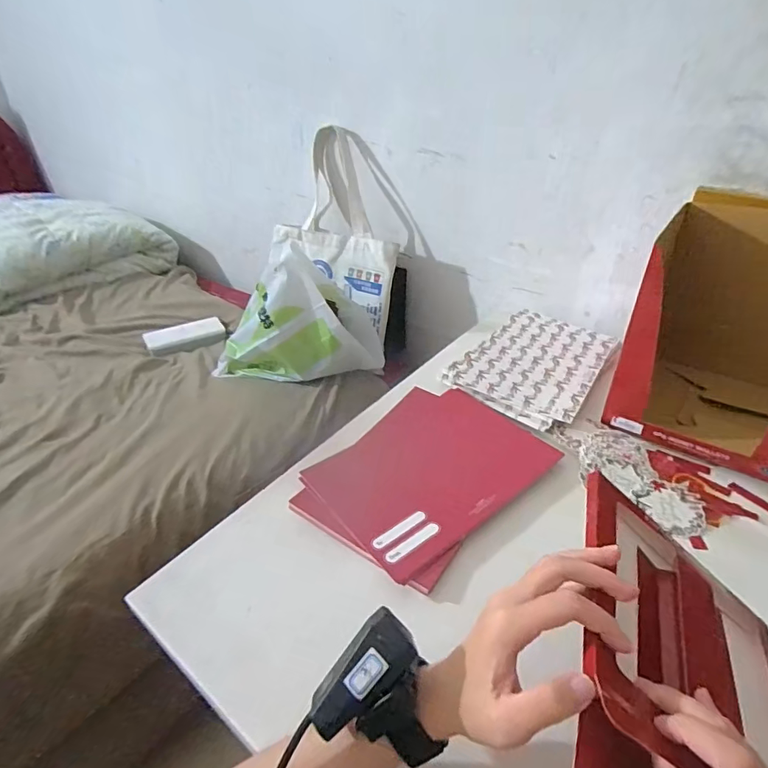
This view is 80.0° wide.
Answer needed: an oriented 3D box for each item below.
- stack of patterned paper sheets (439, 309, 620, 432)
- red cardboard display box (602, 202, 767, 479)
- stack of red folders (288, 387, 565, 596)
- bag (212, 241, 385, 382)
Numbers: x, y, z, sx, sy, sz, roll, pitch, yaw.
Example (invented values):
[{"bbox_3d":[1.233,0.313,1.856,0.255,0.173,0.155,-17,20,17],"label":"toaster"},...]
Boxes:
[{"bbox_3d":[0.236,-0.037,0.713,0.184,0.014,0.274,24,43,30],"label":"stack of patterned paper sheets"},{"bbox_3d":[0.434,-0.063,0.566,0.213,0.237,0.242,23,39,29],"label":"red cardboard display box"},{"bbox_3d":[0.055,0.099,0.535,0.201,0.019,0.275,26,40,32],"label":"stack of red folders"},{"bbox_3d":[-0.162,-0.118,0.866,0.330,0.237,0.130,-2,34,-6],"label":"bag"}]

